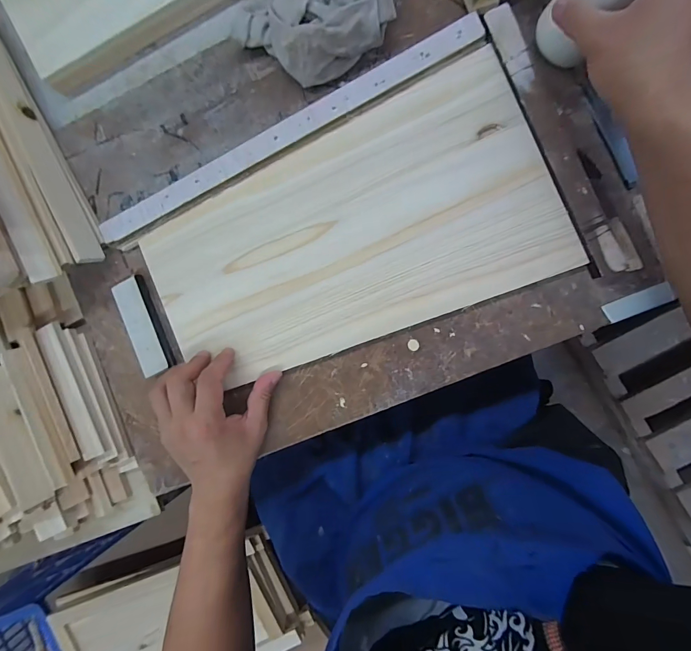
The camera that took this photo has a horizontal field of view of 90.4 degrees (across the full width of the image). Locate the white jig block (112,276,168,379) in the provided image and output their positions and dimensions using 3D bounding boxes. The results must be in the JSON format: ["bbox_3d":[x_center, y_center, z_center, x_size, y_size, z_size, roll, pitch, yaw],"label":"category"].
[{"bbox_3d":[-0.231,0.002,0.392,0.032,0.018,0.109,-22,89,8],"label":"white jig block"}]

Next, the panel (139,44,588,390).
[{"bbox_3d":[-0.001,-0.091,0.364,0.416,0.018,0.224,-23,89,8],"label":"panel"}]

